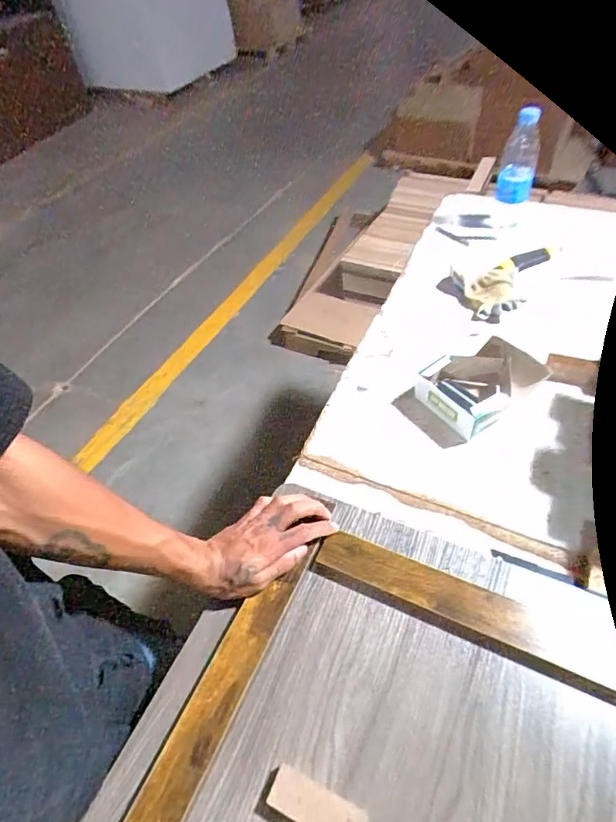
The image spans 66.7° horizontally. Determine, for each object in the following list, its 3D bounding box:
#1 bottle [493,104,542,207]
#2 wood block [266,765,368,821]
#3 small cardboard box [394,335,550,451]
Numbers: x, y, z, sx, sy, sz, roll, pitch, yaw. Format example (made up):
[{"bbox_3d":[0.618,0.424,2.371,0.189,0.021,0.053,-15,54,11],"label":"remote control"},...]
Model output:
[{"bbox_3d":[0.397,-0.473,0.876,0.064,0.154,0.074,15,55,18],"label":"bottle"},{"bbox_3d":[0.007,0.331,0.390,0.079,0.019,0.031,17,53,20],"label":"wood block"},{"bbox_3d":[0.231,-0.038,0.663,0.178,0.054,0.123,-32,53,-20],"label":"small cardboard box"}]

